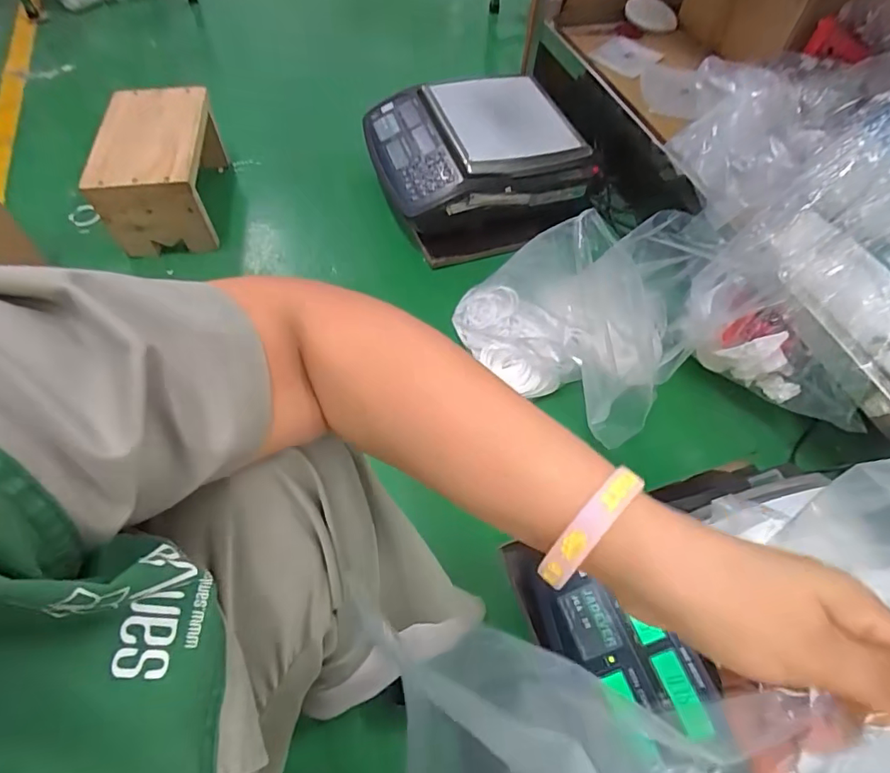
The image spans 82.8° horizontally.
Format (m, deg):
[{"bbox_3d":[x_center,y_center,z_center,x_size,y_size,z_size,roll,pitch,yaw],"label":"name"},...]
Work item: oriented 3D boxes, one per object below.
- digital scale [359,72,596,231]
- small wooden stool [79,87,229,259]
[{"bbox_3d":[0.053,-0.478,0.967,0.376,0.108,0.328,-12,58,-11],"label":"digital scale"},{"bbox_3d":[-0.511,-0.414,0.941,0.155,0.158,0.287,-6,58,-7],"label":"small wooden stool"}]

